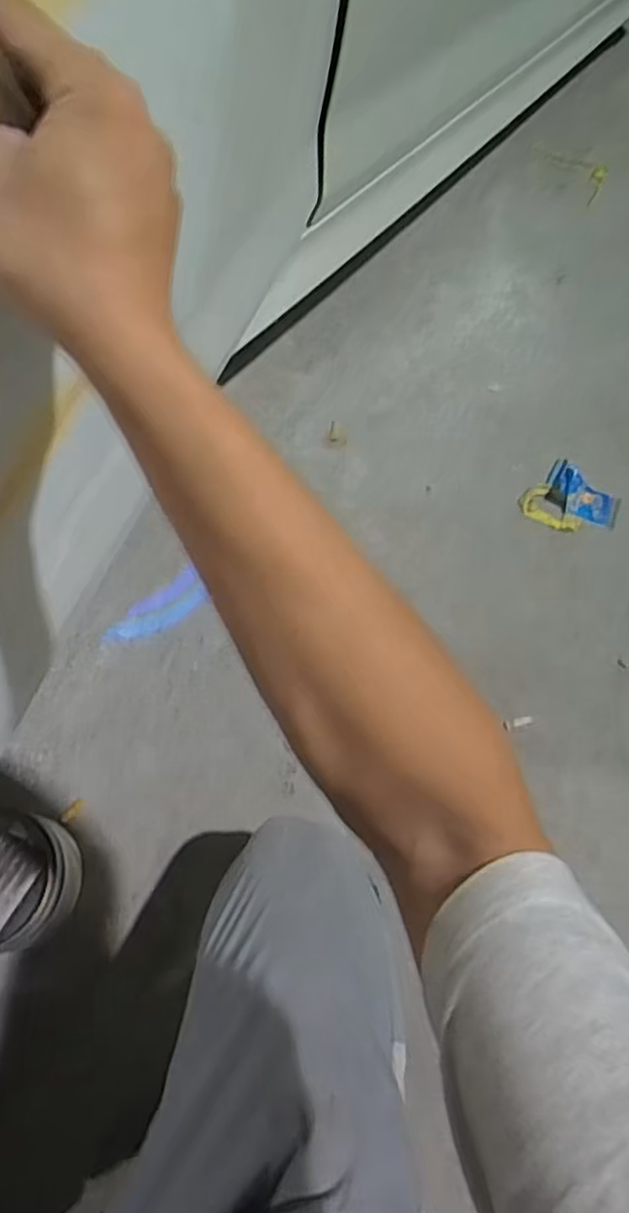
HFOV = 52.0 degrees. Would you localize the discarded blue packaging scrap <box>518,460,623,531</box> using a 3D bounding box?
[{"bbox_3d":[0.416,-0.169,1.037,0.126,0.019,0.134,0,67,0],"label":"discarded blue packaging scrap"}]

